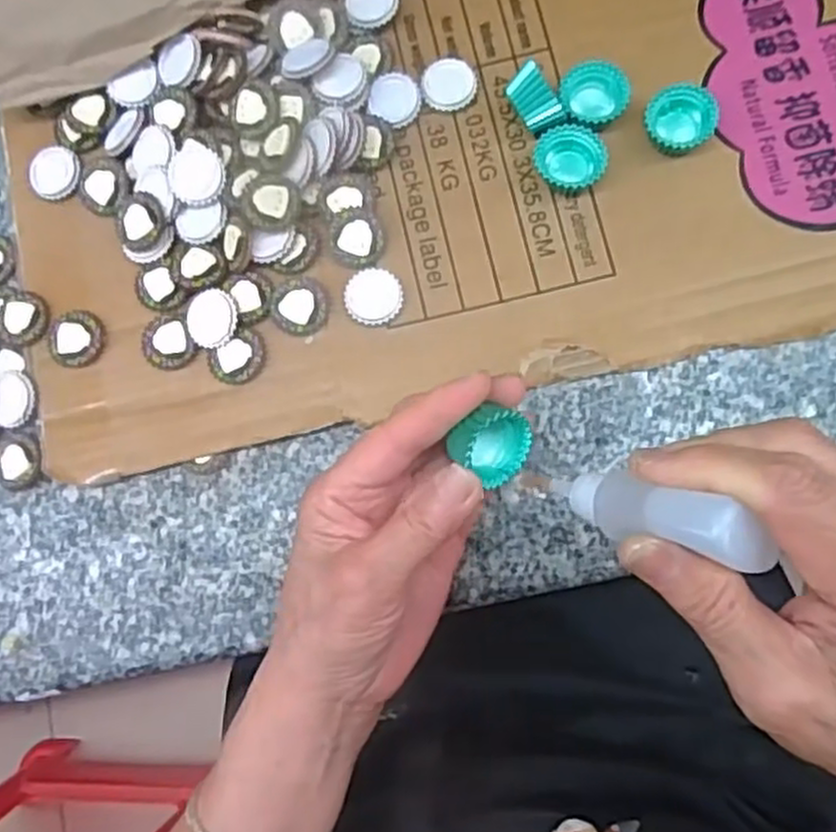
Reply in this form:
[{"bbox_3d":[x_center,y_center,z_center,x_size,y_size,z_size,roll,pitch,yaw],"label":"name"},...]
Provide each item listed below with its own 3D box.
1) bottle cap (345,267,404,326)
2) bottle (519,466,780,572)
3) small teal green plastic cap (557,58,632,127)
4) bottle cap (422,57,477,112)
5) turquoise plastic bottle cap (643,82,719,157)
[{"bbox_3d":[-0.021,-0.058,0.368,0.028,0.004,0.028,-1,83,5],"label":"bottle cap"},{"bbox_3d":[0.068,0.029,0.235,0.028,0.079,0.019,24,84,-37],"label":"bottle"},{"bbox_3d":[0.086,-0.155,0.374,0.032,0.021,0.030,-1,83,5],"label":"small teal green plastic cap"},{"bbox_3d":[0.016,-0.169,0.387,0.027,0.006,0.028,-1,83,5],"label":"bottle cap"},{"bbox_3d":[0.126,-0.143,0.367,0.032,0.014,0.031,-1,83,5],"label":"turquoise plastic bottle cap"}]

